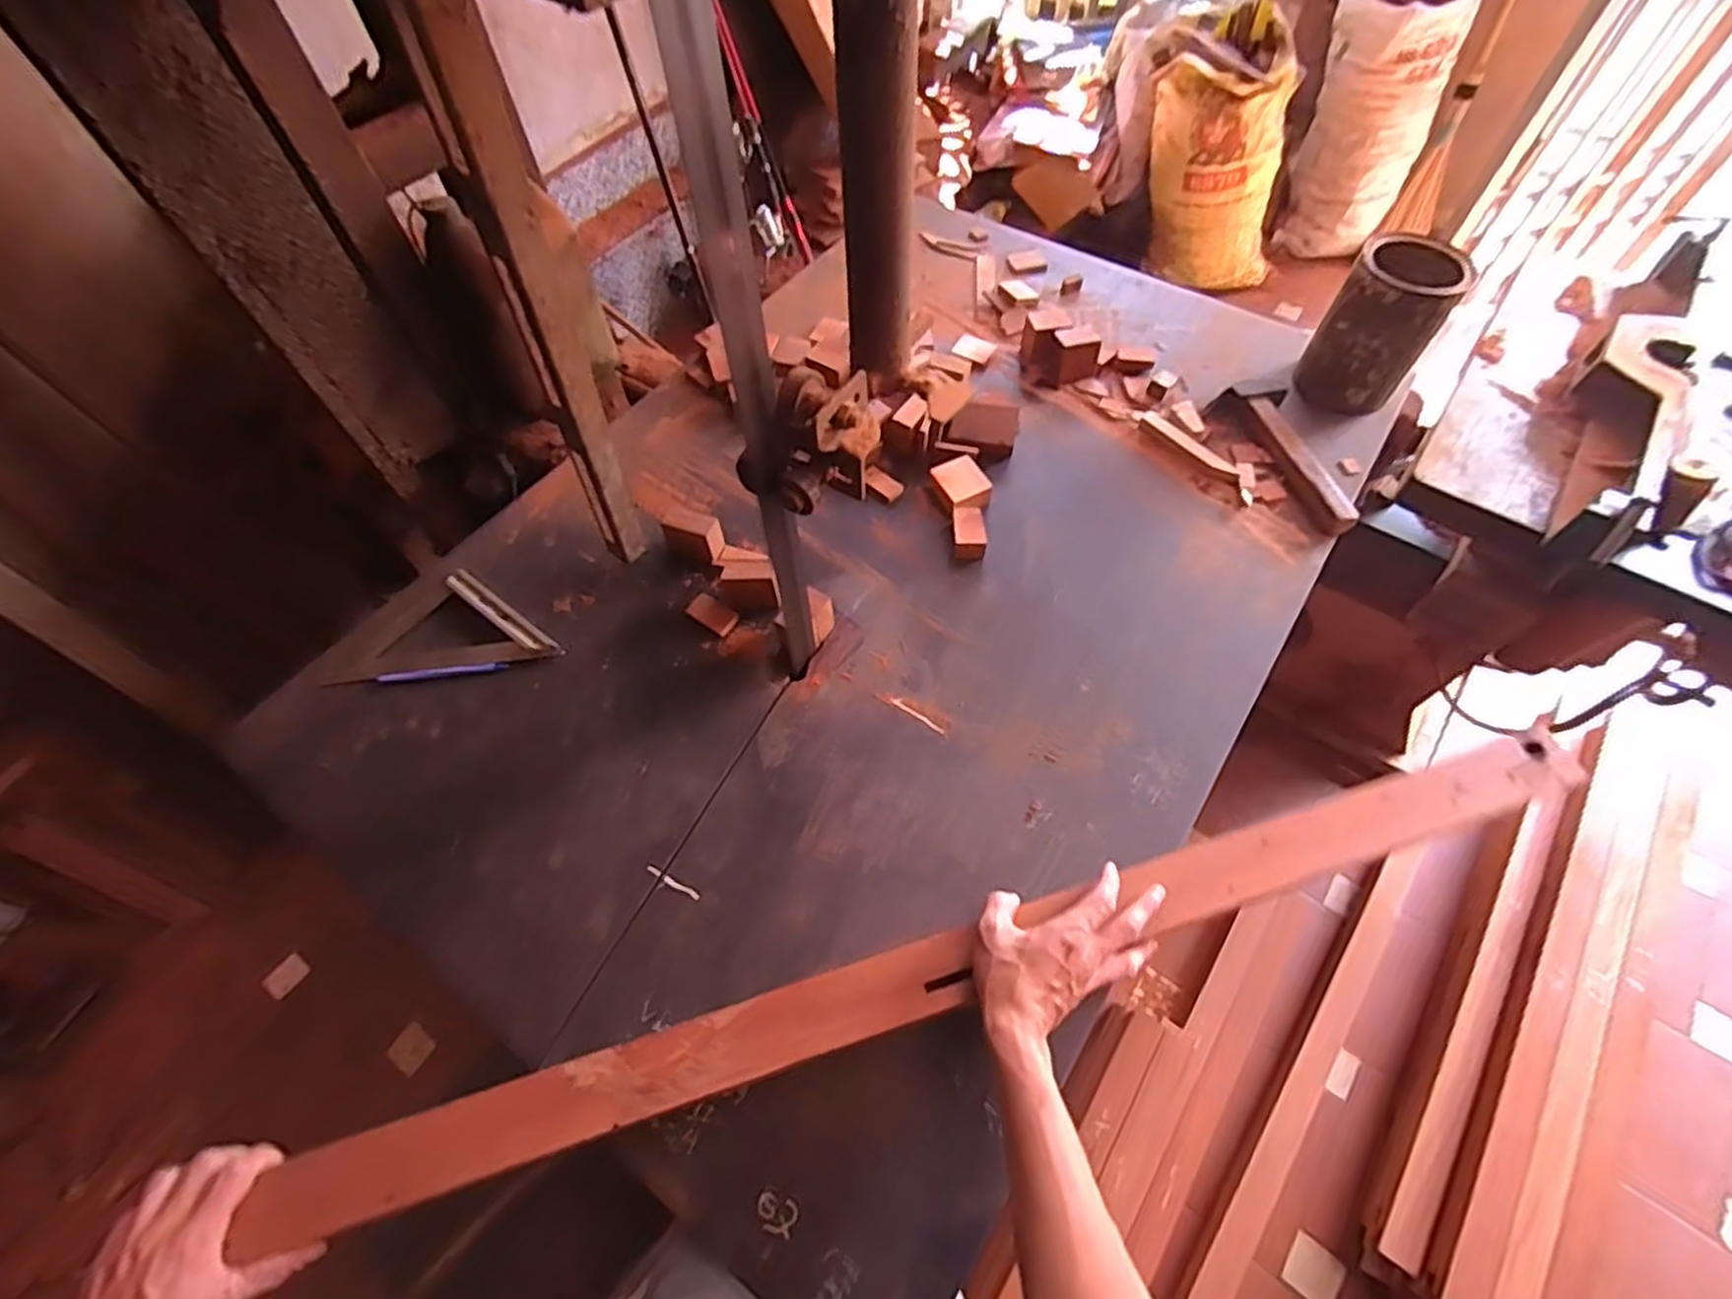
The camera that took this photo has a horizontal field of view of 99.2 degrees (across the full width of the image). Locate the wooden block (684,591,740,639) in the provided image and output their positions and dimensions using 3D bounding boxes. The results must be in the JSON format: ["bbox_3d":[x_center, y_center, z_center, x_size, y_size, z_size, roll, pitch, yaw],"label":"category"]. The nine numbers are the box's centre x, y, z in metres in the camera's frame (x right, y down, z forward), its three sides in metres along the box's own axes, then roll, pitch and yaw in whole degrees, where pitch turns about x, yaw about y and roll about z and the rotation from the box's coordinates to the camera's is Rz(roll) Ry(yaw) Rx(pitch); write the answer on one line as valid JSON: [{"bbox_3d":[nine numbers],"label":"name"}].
[{"bbox_3d":[-0.171,-0.040,0.823,0.058,0.007,0.033,30,64,17],"label":"wooden block"}]

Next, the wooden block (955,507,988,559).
[{"bbox_3d":[0.123,-0.139,0.874,0.039,0.027,0.061,-2,59,0],"label":"wooden block"}]

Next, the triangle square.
[{"bbox_3d":[-0.464,-0.030,0.824,0.229,0.017,0.124,-9,59,-5],"label":"triangle square"}]

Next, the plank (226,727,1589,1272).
[{"bbox_3d":[0.102,0.247,0.600,1.092,0.020,0.059,-16,60,-8],"label":"plank"}]

